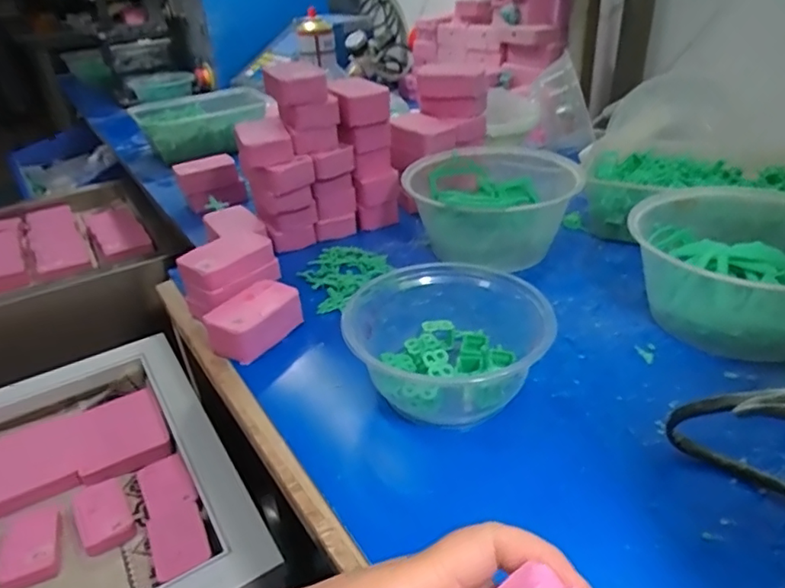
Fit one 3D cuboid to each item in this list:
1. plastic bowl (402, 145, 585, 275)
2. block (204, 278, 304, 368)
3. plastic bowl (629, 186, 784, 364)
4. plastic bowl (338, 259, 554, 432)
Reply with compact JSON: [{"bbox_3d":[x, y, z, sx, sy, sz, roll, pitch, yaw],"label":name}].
[{"bbox_3d":[0.104,-0.099,0.591,0.147,0.078,0.162,12,35,25],"label":"plastic bowl"},{"bbox_3d":[-0.112,0.021,0.461,0.046,0.034,0.071,18,38,32],"label":"block"},{"bbox_3d":[0.269,-0.022,0.446,0.144,0.077,0.156,-3,31,2],"label":"plastic bowl"},{"bbox_3d":[0.039,0.028,0.405,0.130,0.061,0.122,4,32,13],"label":"plastic bowl"}]

